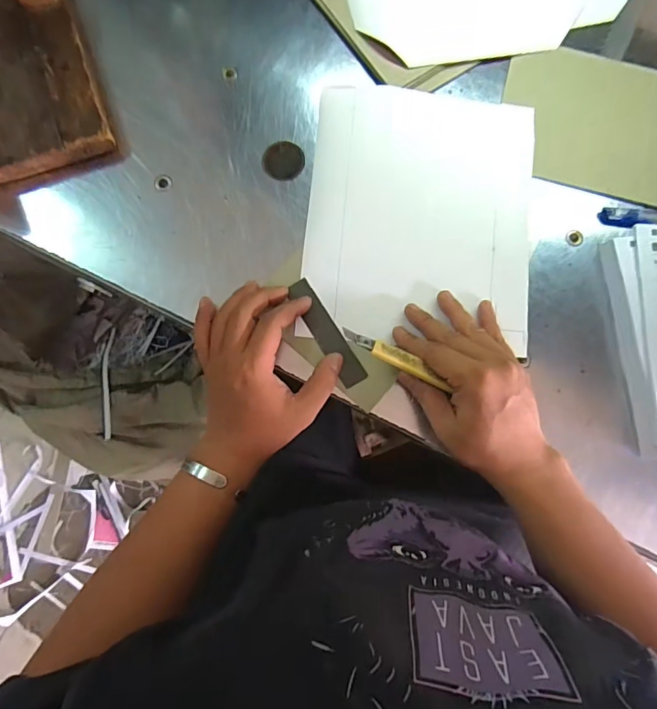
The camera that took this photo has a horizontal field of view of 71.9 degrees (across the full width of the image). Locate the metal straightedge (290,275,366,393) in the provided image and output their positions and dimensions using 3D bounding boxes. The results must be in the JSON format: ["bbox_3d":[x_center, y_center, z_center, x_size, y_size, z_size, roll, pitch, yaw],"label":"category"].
[{"bbox_3d":[-0.002,-0.021,0.422,0.024,0.006,0.110,-31,85,-5],"label":"metal straightedge"}]

